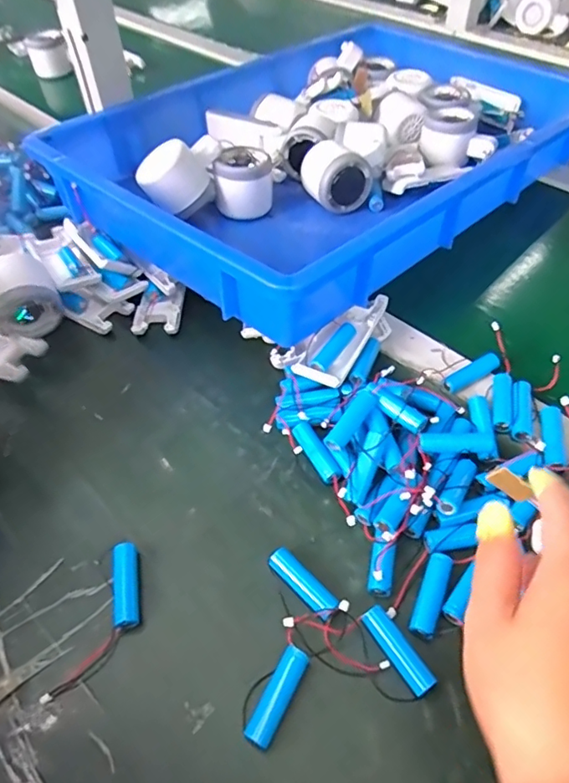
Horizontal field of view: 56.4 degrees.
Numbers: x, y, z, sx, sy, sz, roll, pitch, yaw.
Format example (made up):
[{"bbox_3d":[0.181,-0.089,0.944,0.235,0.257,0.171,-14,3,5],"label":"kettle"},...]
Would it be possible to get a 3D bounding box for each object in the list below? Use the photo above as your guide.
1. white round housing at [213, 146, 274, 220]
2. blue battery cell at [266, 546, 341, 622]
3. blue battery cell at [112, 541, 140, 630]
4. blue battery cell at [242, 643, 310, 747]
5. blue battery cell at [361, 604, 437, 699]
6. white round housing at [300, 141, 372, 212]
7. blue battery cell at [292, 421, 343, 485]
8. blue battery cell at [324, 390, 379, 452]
[{"bbox_3d":[-0.043,-0.214,0.538,0.057,0.053,0.055,-2,52,2],"label":"white round housing"},{"bbox_3d":[0.013,0.119,0.331,0.018,0.014,0.050,-37,59,-23],"label":"blue battery cell"},{"bbox_3d":[-0.099,0.121,0.332,0.014,0.014,0.050,-10,52,-4],"label":"blue battery cell"},{"bbox_3d":[-0.003,0.168,0.293,0.015,0.014,0.051,24,57,20],"label":"blue battery cell"},{"bbox_3d":[0.065,0.149,0.307,0.016,0.012,0.051,-28,55,-17],"label":"blue battery cell"},{"bbox_3d":[0.050,-0.214,0.527,0.058,0.051,0.054,-26,55,-16],"label":"white round housing"},{"bbox_3d":[0.023,0.045,0.386,0.014,0.018,0.053,-23,54,-14],"label":"blue battery cell"},{"bbox_3d":[0.048,0.022,0.379,0.014,0.014,0.050,31,66,24],"label":"blue battery cell"}]

